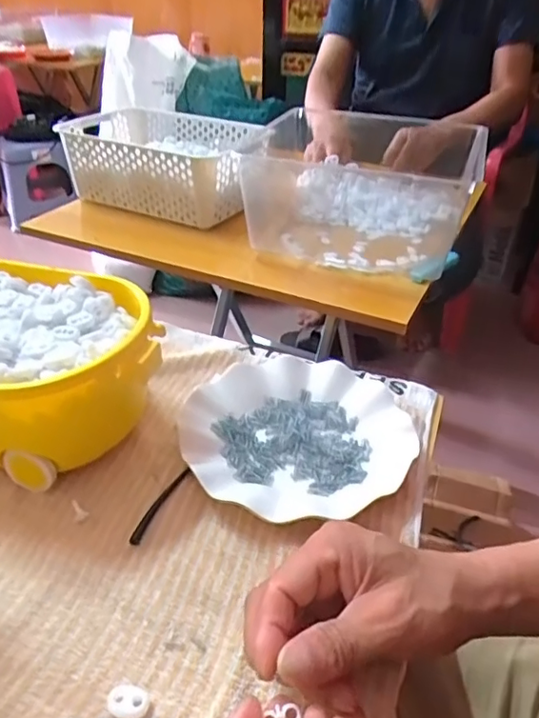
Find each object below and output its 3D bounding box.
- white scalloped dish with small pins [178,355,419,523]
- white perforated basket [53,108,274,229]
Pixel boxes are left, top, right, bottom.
[{"bbox_3d":[0.022,0.057,0.470,0.181,0.025,0.171,1,36,-1],"label":"white scalloped dish with small pins"},{"bbox_3d":[-0.170,-0.316,0.916,0.300,0.114,0.191,19,39,22],"label":"white perforated basket"}]

